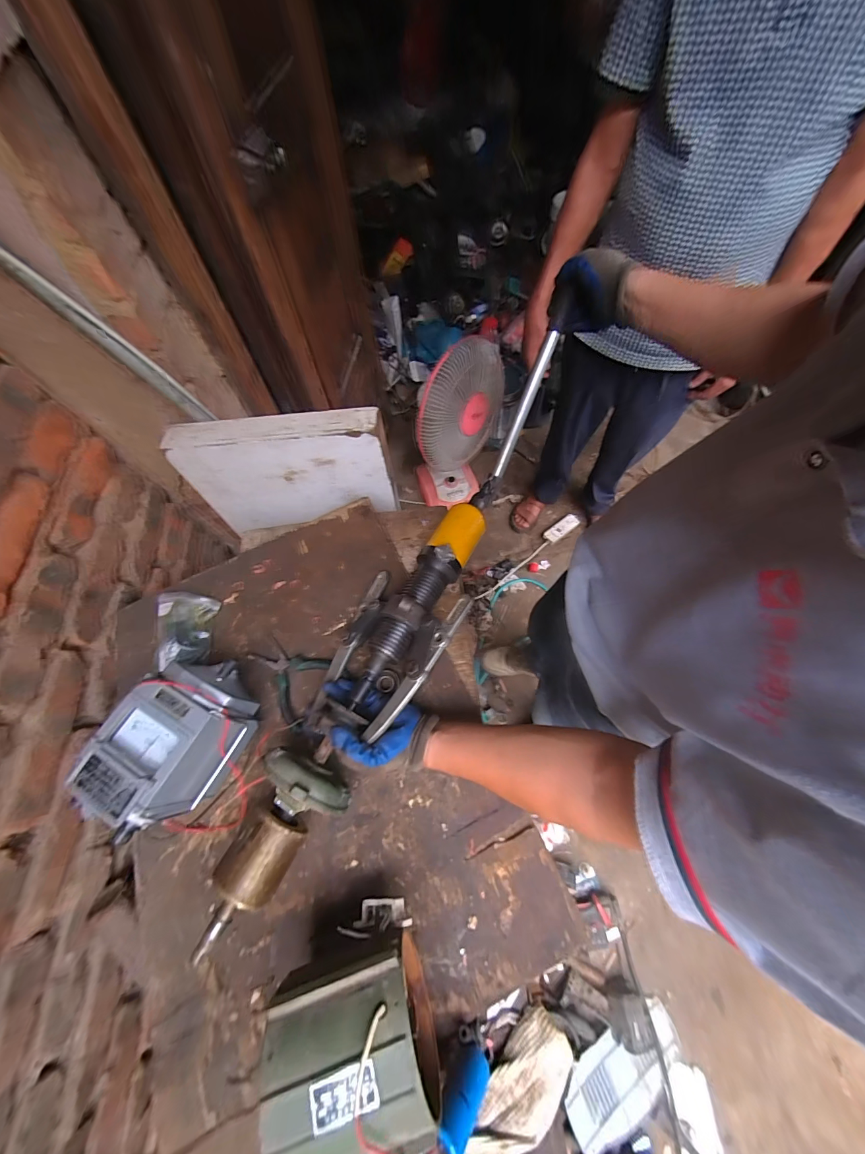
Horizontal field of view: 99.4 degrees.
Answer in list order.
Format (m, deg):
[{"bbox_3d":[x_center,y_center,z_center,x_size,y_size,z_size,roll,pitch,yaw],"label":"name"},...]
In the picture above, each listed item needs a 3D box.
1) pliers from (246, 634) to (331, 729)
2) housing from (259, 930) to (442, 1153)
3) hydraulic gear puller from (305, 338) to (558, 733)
[{"bbox_3d":[-0.226,0.151,0.545,0.130,0.017,0.099,20,67,12],"label":"pliers"},{"bbox_3d":[-0.069,0.430,0.347,0.126,0.139,0.130,-20,65,-6],"label":"housing"},{"bbox_3d":[0.019,-0.049,0.553,0.151,0.118,0.627,26,76,14],"label":"hydraulic gear puller"}]

